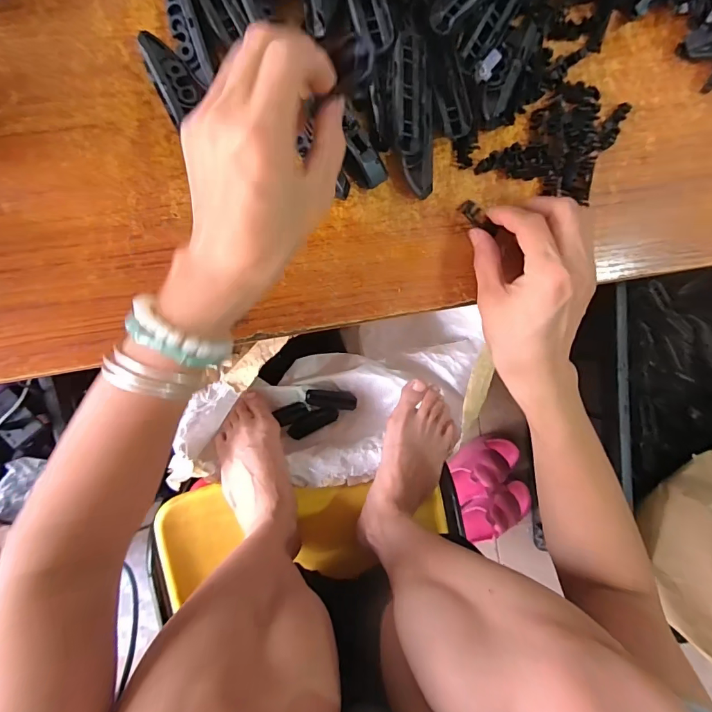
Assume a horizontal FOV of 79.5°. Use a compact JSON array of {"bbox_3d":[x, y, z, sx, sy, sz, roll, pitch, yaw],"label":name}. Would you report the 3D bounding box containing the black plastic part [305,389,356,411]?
[{"bbox_3d":[-0.033,0.060,0.588,0.071,0.009,0.024,4,93,17],"label":"black plastic part"}]

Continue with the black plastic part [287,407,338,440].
[{"bbox_3d":[-0.060,0.092,0.597,0.074,0.010,0.028,-29,96,-3],"label":"black plastic part"}]

